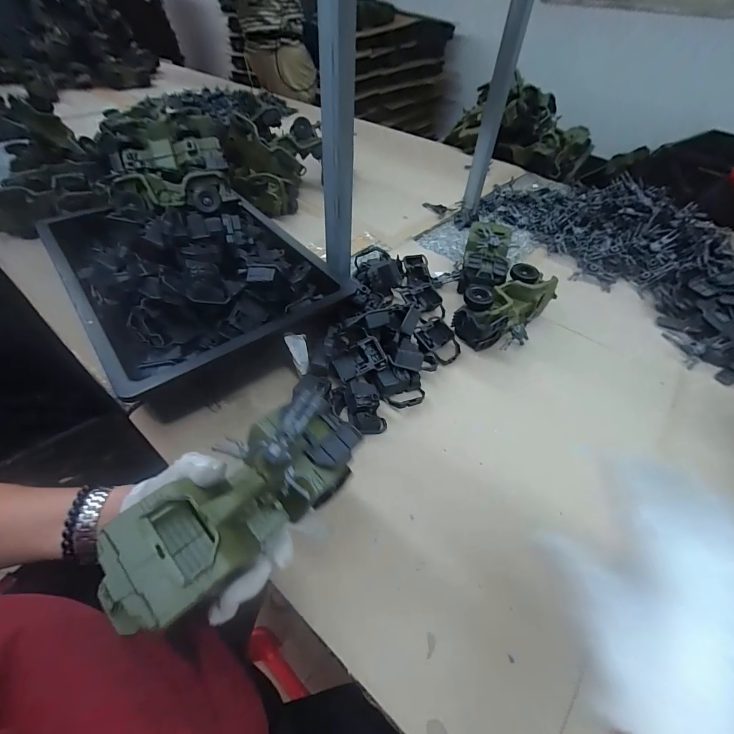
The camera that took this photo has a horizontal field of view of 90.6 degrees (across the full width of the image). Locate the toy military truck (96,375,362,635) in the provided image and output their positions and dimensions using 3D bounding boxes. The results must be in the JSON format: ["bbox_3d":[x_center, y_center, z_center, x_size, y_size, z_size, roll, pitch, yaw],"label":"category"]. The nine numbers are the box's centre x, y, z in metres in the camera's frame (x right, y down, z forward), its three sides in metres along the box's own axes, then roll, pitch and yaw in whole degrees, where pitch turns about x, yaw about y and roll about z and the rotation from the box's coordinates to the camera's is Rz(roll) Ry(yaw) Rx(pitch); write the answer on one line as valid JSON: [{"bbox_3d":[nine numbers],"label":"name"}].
[{"bbox_3d":[-0.091,0.095,0.270,0.184,0.080,0.077,-37,58,-23],"label":"toy military truck"}]

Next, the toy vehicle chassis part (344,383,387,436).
[{"bbox_3d":[-0.003,0.049,0.480,0.047,0.036,0.072,-7,49,-7],"label":"toy vehicle chassis part"}]

